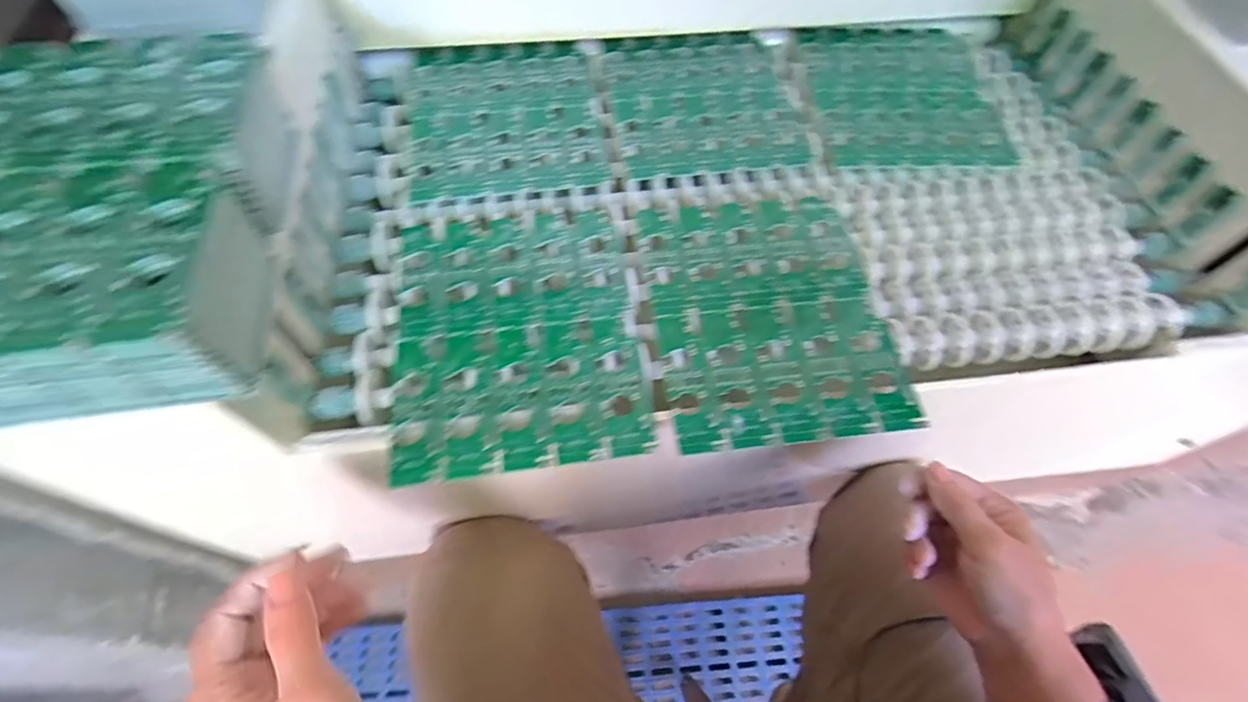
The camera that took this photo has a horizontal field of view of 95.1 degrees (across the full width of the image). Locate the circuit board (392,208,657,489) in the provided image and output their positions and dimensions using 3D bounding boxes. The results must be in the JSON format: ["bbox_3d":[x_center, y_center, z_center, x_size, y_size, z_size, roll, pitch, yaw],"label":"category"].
[{"bbox_3d":[-0.077,-0.018,0.406,0.165,0.005,0.208,-6,60,-7],"label":"circuit board"}]

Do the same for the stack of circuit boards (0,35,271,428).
[{"bbox_3d":[-0.273,-0.068,0.289,0.162,0.056,0.208,-7,59,-5],"label":"stack of circuit boards"}]

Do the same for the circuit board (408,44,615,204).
[{"bbox_3d":[-0.111,-0.220,0.529,0.168,0.011,0.199,-8,60,-8],"label":"circuit board"}]

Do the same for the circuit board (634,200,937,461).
[{"bbox_3d":[0.105,-0.037,0.424,0.167,0.008,0.216,-6,60,-6],"label":"circuit board"}]

